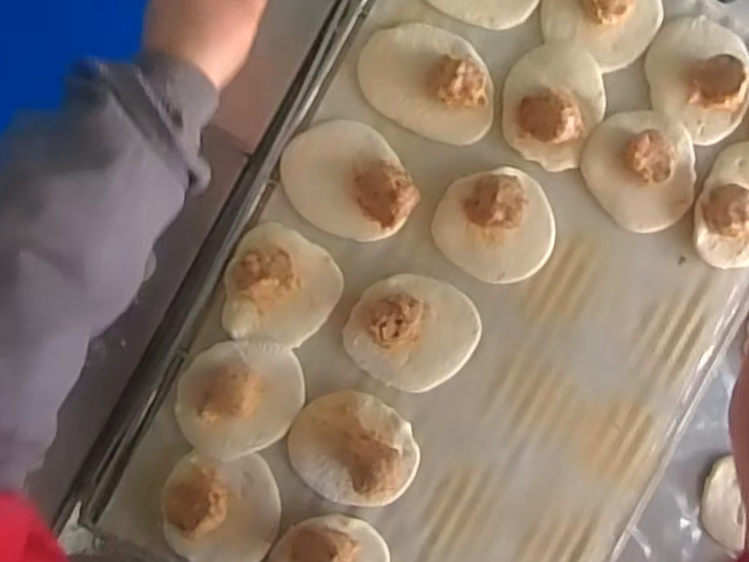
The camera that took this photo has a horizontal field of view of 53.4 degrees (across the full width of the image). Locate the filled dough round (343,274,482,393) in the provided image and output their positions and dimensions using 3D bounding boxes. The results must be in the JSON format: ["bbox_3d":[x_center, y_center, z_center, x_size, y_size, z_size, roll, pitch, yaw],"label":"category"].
[{"bbox_3d":[0.033,0.042,0.573,0.103,0.033,0.089,20,90,-8],"label":"filled dough round"}]

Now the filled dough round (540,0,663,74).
[{"bbox_3d":[0.183,-0.213,0.576,0.094,0.031,0.080,27,89,-8],"label":"filled dough round"}]

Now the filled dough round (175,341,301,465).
[{"bbox_3d":[-0.101,0.091,0.556,0.091,0.035,0.087,0,93,-7],"label":"filled dough round"}]

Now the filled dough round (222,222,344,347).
[{"bbox_3d":[-0.071,0.008,0.558,0.084,0.035,0.086,0,93,-7],"label":"filled dough round"}]

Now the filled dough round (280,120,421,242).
[{"bbox_3d":[-0.020,-0.075,0.560,0.077,0.038,0.099,-45,97,-3],"label":"filled dough round"}]

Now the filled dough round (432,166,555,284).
[{"bbox_3d":[0.100,-0.044,0.574,0.092,0.035,0.084,0,93,-7],"label":"filled dough round"}]

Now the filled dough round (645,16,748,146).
[{"bbox_3d":[0.265,-0.161,0.585,0.084,0.025,0.099,-21,95,-5],"label":"filled dough round"}]

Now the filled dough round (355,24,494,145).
[{"bbox_3d":[0.044,-0.153,0.564,0.108,0.033,0.073,20,90,-8],"label":"filled dough round"}]

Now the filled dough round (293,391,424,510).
[{"bbox_3d":[-0.013,0.133,0.568,0.100,0.040,0.082,34,89,-7],"label":"filled dough round"}]

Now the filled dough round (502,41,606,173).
[{"bbox_3d":[0.143,-0.138,0.574,0.077,0.035,0.091,26,90,-8],"label":"filled dough round"}]

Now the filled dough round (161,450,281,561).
[{"bbox_3d":[-0.117,0.179,0.564,0.085,0.028,0.091,0,93,-7],"label":"filled dough round"}]

